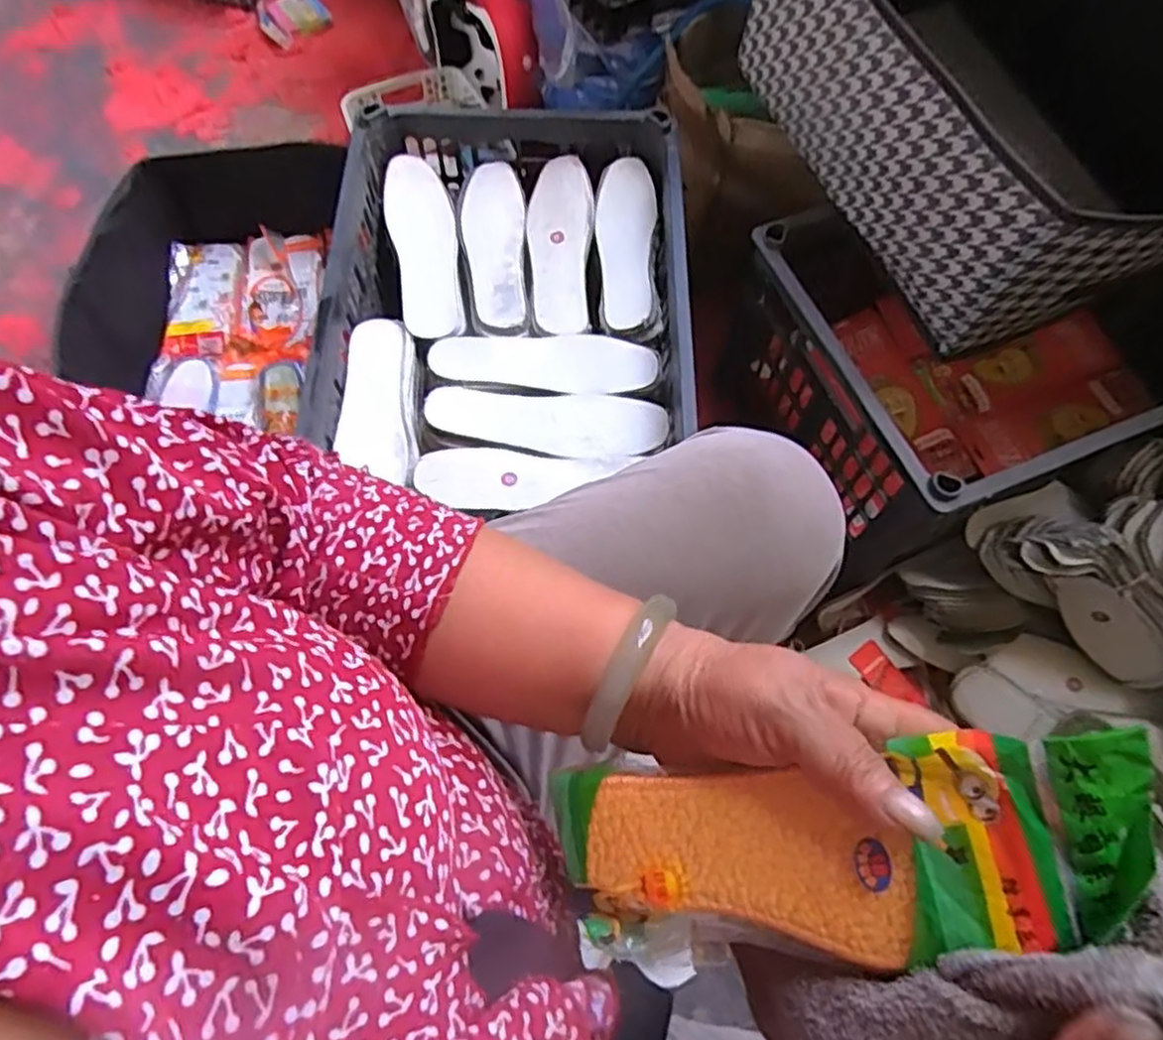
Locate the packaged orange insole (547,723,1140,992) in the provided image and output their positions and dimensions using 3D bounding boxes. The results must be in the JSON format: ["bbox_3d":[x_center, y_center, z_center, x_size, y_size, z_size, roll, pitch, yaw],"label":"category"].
[{"bbox_3d":[0.089,0.125,0.277,0.206,0.031,0.073,-17,63,24],"label":"packaged orange insole"}]

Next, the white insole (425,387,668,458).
[{"bbox_3d":[-0.034,-0.093,0.706,0.222,0.005,0.064,2,65,1],"label":"white insole"}]

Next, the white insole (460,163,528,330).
[{"bbox_3d":[-0.095,-0.297,0.798,0.066,0.029,0.209,-3,65,-1],"label":"white insole"}]

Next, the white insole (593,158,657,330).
[{"bbox_3d":[0.046,-0.296,0.791,0.062,0.010,0.208,-3,69,12],"label":"white insole"}]

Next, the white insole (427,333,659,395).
[{"bbox_3d":[-0.038,-0.158,0.740,0.220,0.011,0.073,5,66,3],"label":"white insole"}]

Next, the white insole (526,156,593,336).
[{"bbox_3d":[-0.023,-0.297,0.800,0.065,0.017,0.226,0,65,1],"label":"white insole"}]

